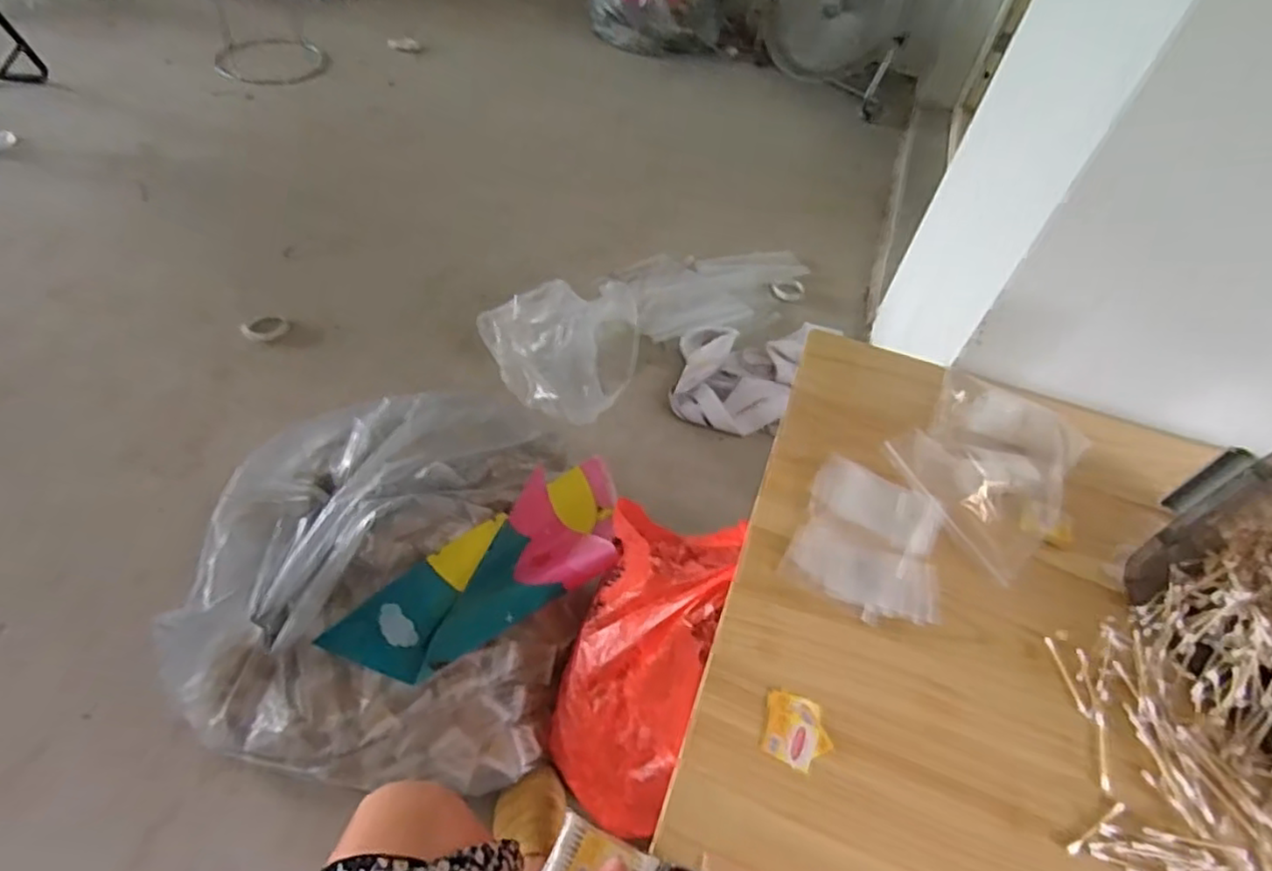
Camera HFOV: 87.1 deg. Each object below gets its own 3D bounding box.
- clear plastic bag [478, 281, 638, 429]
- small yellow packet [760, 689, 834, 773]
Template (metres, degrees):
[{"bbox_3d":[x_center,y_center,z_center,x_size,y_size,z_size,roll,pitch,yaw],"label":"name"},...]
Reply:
[{"bbox_3d":[-0.158,-0.197,1.412,0.339,0.209,0.267,0,50,-8],"label":"clear plastic bag"},{"bbox_3d":[0.140,0.255,0.577,0.056,0.007,0.058,17,54,8],"label":"small yellow packet"}]

